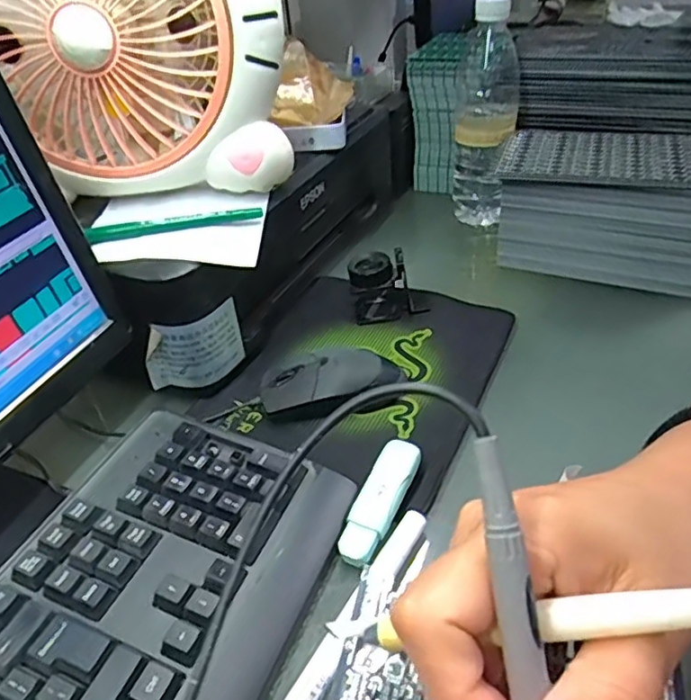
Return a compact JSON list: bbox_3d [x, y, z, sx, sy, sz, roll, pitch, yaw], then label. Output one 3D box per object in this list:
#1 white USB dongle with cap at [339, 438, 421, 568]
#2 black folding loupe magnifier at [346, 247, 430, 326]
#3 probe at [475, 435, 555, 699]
[{"bbox_3d":[0.022,0.094,0.384,0.026,0.018,0.085,15,42,25],"label":"white USB dongle with cap"},{"bbox_3d":[0.038,-0.060,0.553,0.068,0.053,0.048,-1,38,6],"label":"black folding loupe magnifier"},{"bbox_3d":[0.047,0.084,0.151,0.011,0.123,0.007,-9,-5,-4],"label":"probe"}]

